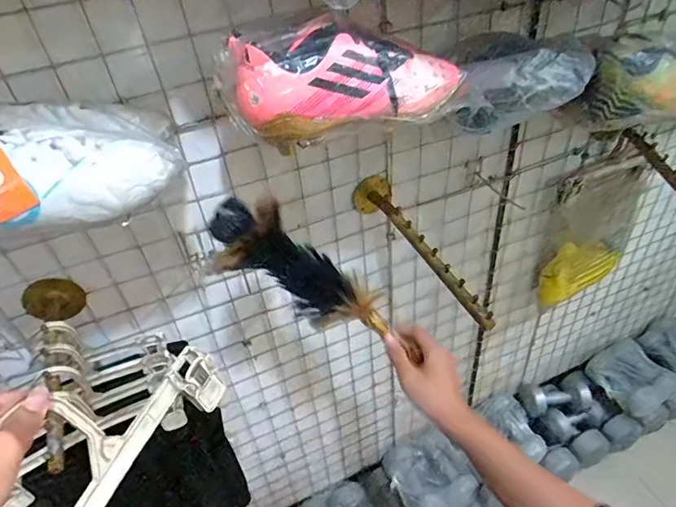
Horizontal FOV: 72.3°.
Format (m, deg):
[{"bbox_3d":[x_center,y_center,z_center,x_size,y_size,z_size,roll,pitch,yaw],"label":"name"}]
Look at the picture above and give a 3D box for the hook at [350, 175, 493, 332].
[{"bbox_3d":[0.112,-0.010,0.676,0.066,0.072,0.298,-17,41,-13],"label":"hook"}]

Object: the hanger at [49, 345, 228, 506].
[{"bbox_3d":[-0.176,0.167,0.341,0.023,0.120,0.243,-15,37,39],"label":"hanger"}]

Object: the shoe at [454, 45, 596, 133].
[{"bbox_3d":[0.227,-0.213,0.592,0.217,0.086,0.064,-23,43,-20],"label":"shoe"}]

